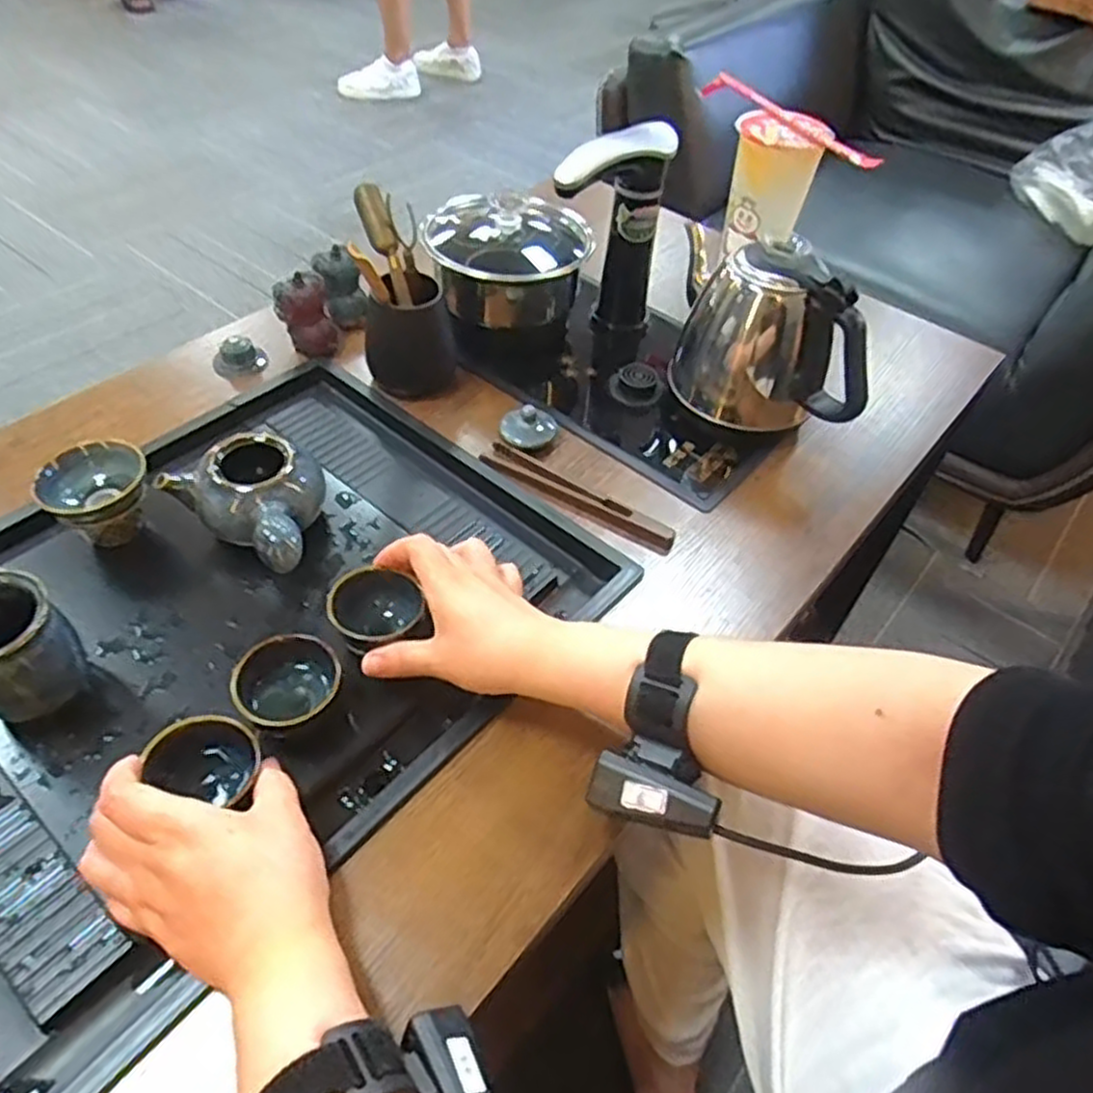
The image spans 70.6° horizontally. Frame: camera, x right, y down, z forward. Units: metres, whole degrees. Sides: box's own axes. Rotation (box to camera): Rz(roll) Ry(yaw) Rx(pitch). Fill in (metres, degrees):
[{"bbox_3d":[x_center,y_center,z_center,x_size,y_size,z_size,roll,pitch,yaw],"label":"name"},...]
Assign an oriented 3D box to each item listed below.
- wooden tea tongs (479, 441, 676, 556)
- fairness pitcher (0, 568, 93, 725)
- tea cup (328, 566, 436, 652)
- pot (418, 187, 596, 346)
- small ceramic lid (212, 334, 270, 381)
[{"bbox_3d":[0.023,-0.041,0.636,0.178,0.011,0.029,30,53,21],"label":"wooden tea tongs"},{"bbox_3d":[-0.325,0.061,0.468,0.070,0.085,0.065,36,55,24],"label":"fairness pitcher"},{"bbox_3d":[-0.116,0.045,0.534,0.065,0.043,0.065,7,63,-15],"label":"tea cup"},{"bbox_3d":[-0.036,-0.277,0.766,0.149,0.130,0.137,2,48,-3],"label":"pot"},{"bbox_3d":[-0.293,-0.184,0.737,0.049,0.029,0.040,-15,51,-18],"label":"small ceramic lid"}]

